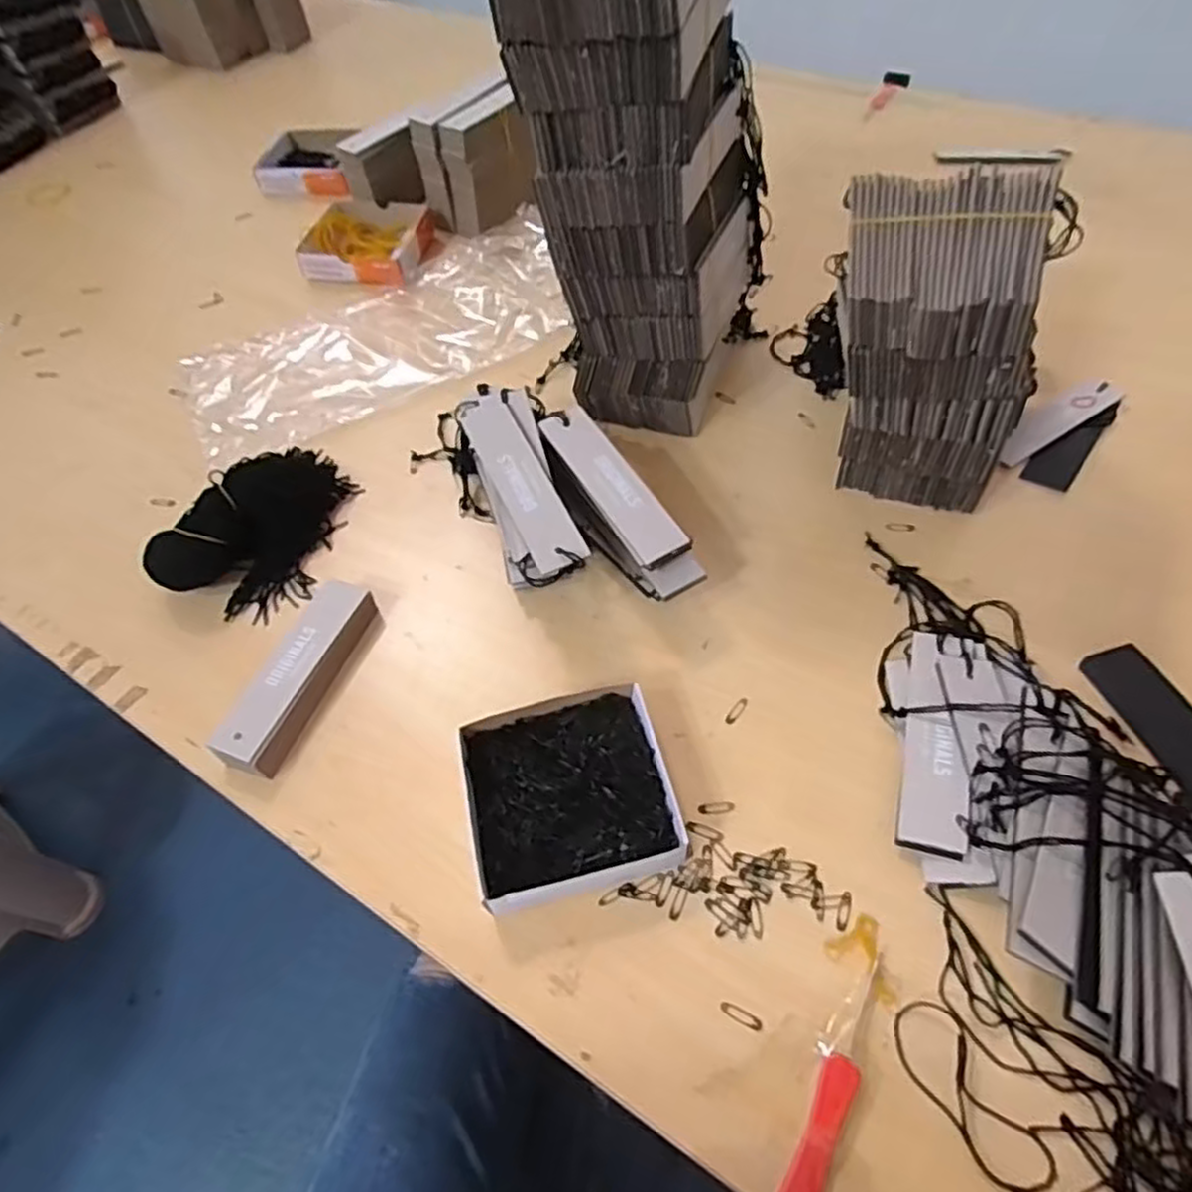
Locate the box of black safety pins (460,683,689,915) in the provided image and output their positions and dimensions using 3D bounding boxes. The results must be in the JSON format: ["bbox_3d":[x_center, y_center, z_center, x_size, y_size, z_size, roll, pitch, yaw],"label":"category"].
[{"bbox_3d":[-0.015,0.106,0.397,0.104,0.022,0.103,-14,54,-5],"label":"box of black safety pins"}]

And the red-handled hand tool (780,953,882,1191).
[{"bbox_3d":[0.102,0.209,0.317,0.018,0.006,0.109,20,58,18],"label":"red-handled hand tool"}]

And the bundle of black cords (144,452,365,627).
[{"bbox_3d":[-0.234,-0.059,0.523,0.102,0.039,0.150,15,56,15],"label":"bundle of black cords"}]

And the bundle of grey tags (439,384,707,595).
[{"bbox_3d":[-0.050,-0.077,0.459,0.045,0.026,0.156,-17,54,-7],"label":"bundle of grey tags"}]

